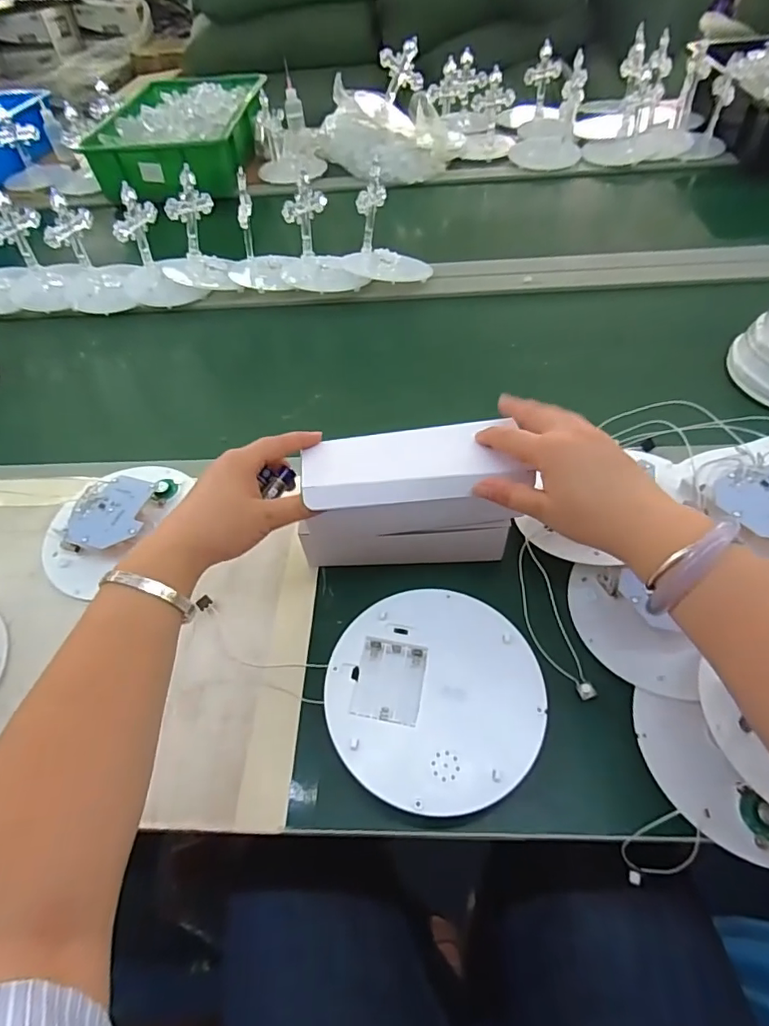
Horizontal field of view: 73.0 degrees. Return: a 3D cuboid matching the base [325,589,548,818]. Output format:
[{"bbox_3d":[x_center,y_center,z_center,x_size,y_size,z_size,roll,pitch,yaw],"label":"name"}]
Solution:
[{"bbox_3d":[0.036,0.129,0.375,0.147,0.032,0.146,-2,53,3],"label":"base"}]

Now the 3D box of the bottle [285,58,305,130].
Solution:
[{"bbox_3d":[-0.180,-0.811,1.014,0.034,0.098,0.030,-7,53,-1],"label":"bottle"}]

